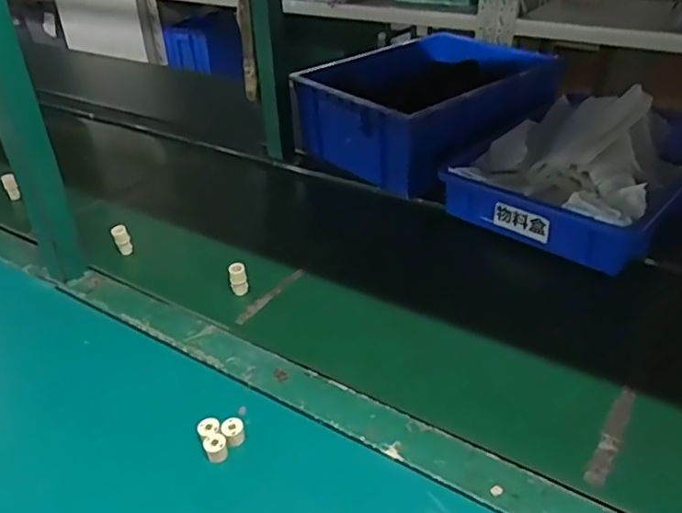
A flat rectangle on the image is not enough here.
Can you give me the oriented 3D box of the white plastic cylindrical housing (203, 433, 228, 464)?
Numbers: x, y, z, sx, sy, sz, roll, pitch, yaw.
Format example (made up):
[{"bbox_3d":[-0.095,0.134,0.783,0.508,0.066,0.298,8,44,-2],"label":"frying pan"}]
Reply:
[{"bbox_3d":[-0.116,0.179,0.554,0.020,0.016,0.021,-2,35,2],"label":"white plastic cylindrical housing"}]

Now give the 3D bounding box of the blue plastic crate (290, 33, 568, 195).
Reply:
[{"bbox_3d":[0.137,-0.261,1.048,0.323,0.144,0.341,-31,43,-34],"label":"blue plastic crate"}]

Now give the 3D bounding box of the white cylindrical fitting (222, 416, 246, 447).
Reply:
[{"bbox_3d":[-0.103,0.168,0.569,0.020,0.021,0.019,-16,37,-17],"label":"white cylindrical fitting"}]

